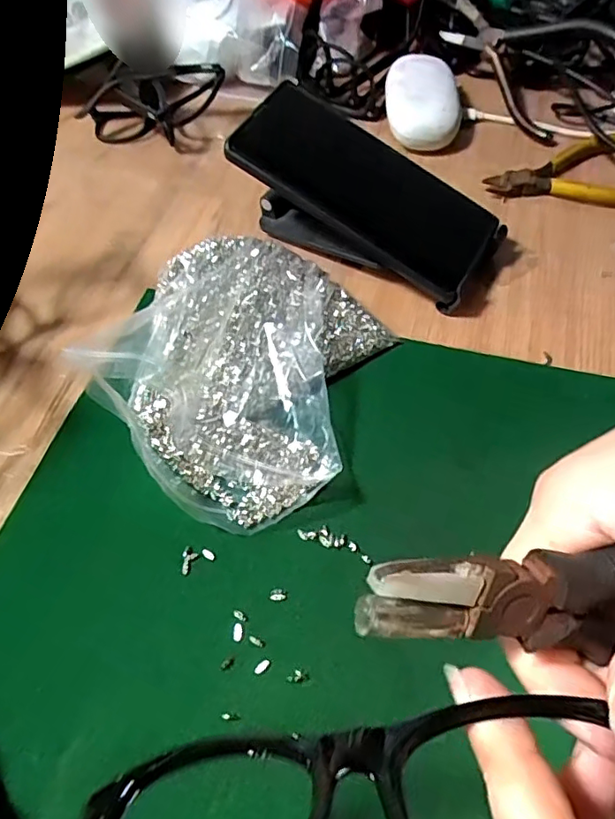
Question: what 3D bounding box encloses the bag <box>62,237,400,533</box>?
[{"bbox_3d":[-0.034,-0.027,0.323,0.156,0.038,0.158,36,67,24],"label":"bag"}]

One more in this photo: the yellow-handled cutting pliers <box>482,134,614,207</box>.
[{"bbox_3d":[0.189,-0.173,0.413,0.117,0.015,0.074,2,57,6],"label":"yellow-handled cutting pliers"}]

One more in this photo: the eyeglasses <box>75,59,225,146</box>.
[{"bbox_3d":[-0.130,-0.236,0.454,0.127,0.044,0.058,5,56,26],"label":"eyeglasses"}]

